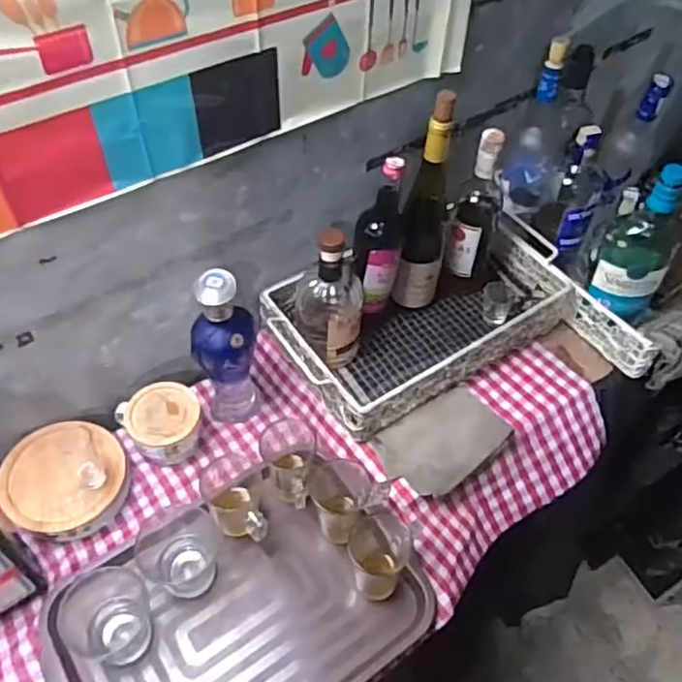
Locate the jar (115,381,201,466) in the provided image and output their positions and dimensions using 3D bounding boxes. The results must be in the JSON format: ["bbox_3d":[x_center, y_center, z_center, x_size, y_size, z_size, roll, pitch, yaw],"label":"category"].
[{"bbox_3d":[-0.242,0.111,0.901,0.094,0.063,0.098,1,51,-1],"label":"jar"}]

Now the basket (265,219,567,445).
[{"bbox_3d":[0.117,-0.046,0.980,0.420,0.102,0.238,-27,57,-22],"label":"basket"}]

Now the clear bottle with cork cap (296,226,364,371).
[{"bbox_3d":[-0.015,-0.047,0.887,0.091,0.225,0.092,0,51,-2],"label":"clear bottle with cork cap"}]

